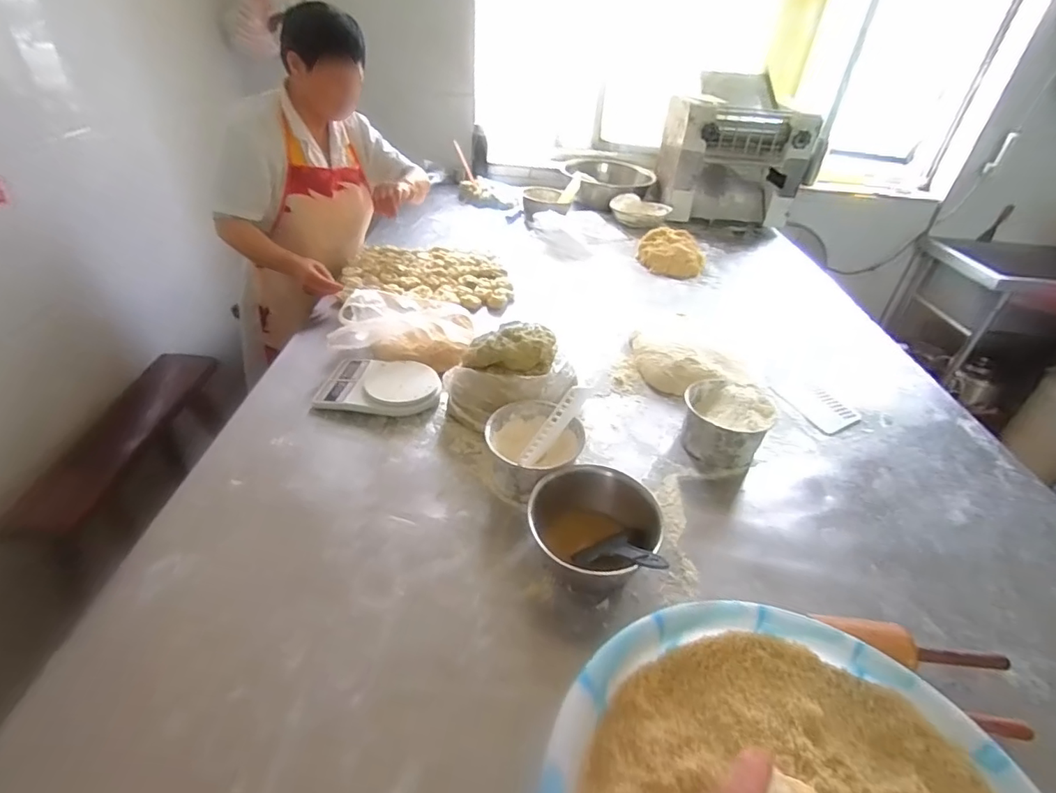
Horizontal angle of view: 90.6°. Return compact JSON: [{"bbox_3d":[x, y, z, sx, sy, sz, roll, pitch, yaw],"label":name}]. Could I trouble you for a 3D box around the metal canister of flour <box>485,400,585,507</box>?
[{"bbox_3d":[0.000,0.082,0.831,0.137,0.100,0.139,3,37,-3],"label":"metal canister of flour"}]

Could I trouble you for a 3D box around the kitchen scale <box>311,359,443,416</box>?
[{"bbox_3d":[-0.273,-0.021,0.984,0.209,0.038,0.152,6,37,1],"label":"kitchen scale"}]

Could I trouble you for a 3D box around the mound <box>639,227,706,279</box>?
[{"bbox_3d":[0.422,-0.423,1.527,0.188,0.092,0.143,13,38,9],"label":"mound"}]

